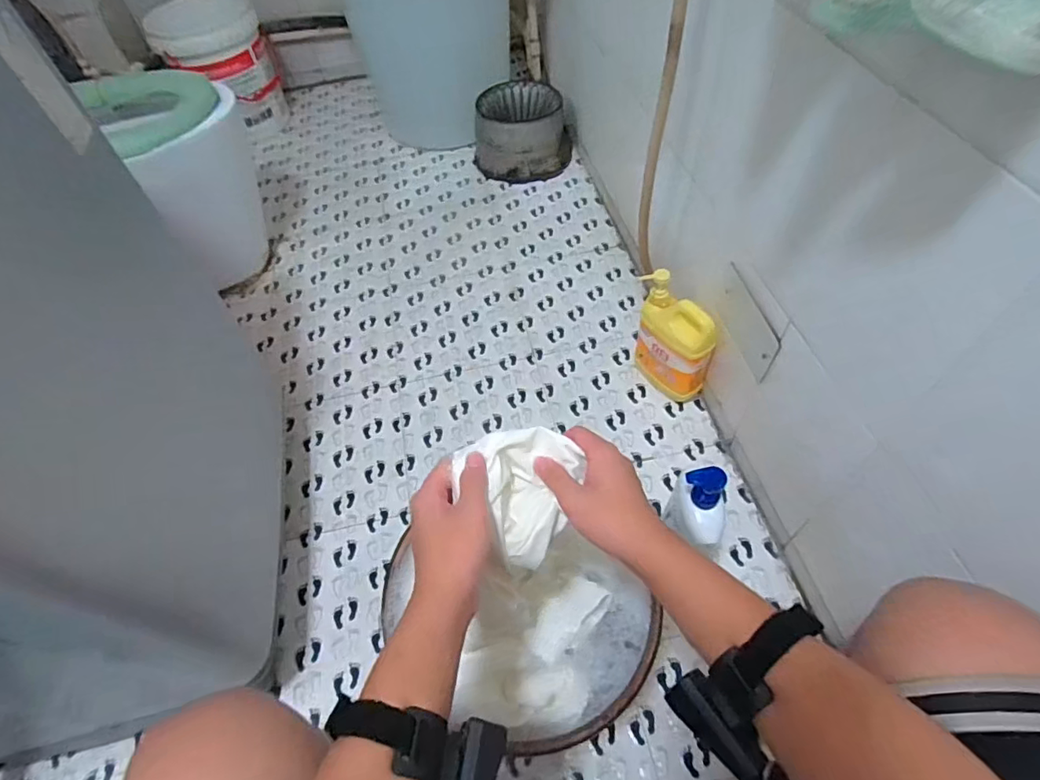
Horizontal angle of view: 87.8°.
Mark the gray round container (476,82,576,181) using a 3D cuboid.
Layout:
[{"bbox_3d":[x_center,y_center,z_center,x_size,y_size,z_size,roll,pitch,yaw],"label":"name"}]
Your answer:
[{"bbox_3d":[0.008,-0.749,1.576,0.282,0.167,0.237,-2,54,4],"label":"gray round container"}]

